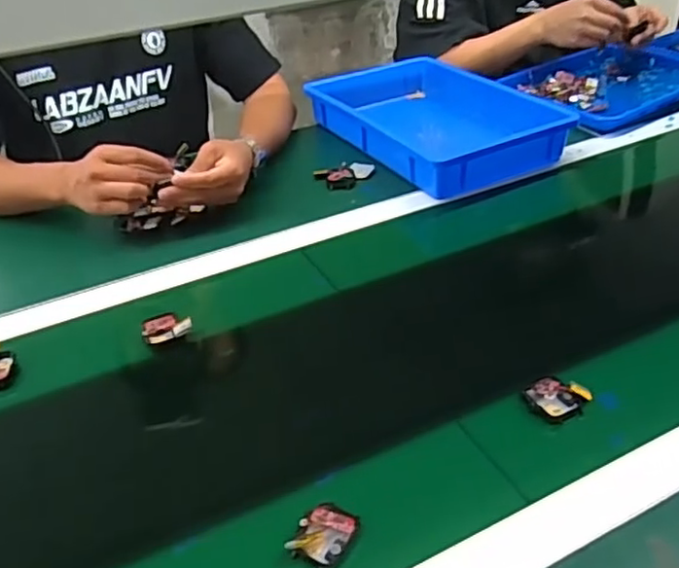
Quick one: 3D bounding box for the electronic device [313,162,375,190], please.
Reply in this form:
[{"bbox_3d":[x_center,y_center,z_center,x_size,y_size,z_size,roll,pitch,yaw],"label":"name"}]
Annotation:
[{"bbox_3d":[0.007,-0.149,0.884,0.082,0.014,0.049,-3,35,0],"label":"electronic device"}]

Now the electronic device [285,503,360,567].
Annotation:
[{"bbox_3d":[-0.009,0.174,0.447,0.036,0.011,0.046,19,41,28],"label":"electronic device"}]

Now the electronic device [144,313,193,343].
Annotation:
[{"bbox_3d":[-0.173,0.041,0.642,0.047,0.014,0.033,-12,36,-12],"label":"electronic device"}]

